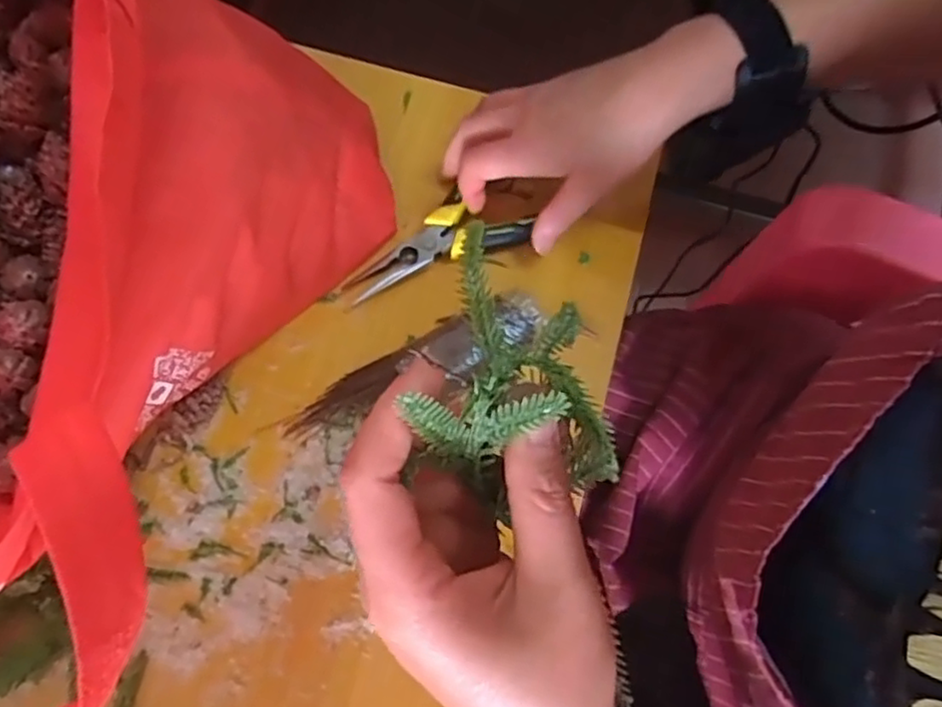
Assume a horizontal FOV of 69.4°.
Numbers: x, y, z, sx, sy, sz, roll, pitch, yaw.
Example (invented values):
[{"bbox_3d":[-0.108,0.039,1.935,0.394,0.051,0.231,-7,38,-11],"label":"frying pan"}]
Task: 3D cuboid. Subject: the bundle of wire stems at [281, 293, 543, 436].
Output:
[{"bbox_3d":[-0.032,0.009,0.390,0.157,0.019,0.034,-26,73,-10],"label":"bundle of wire stems"}]

